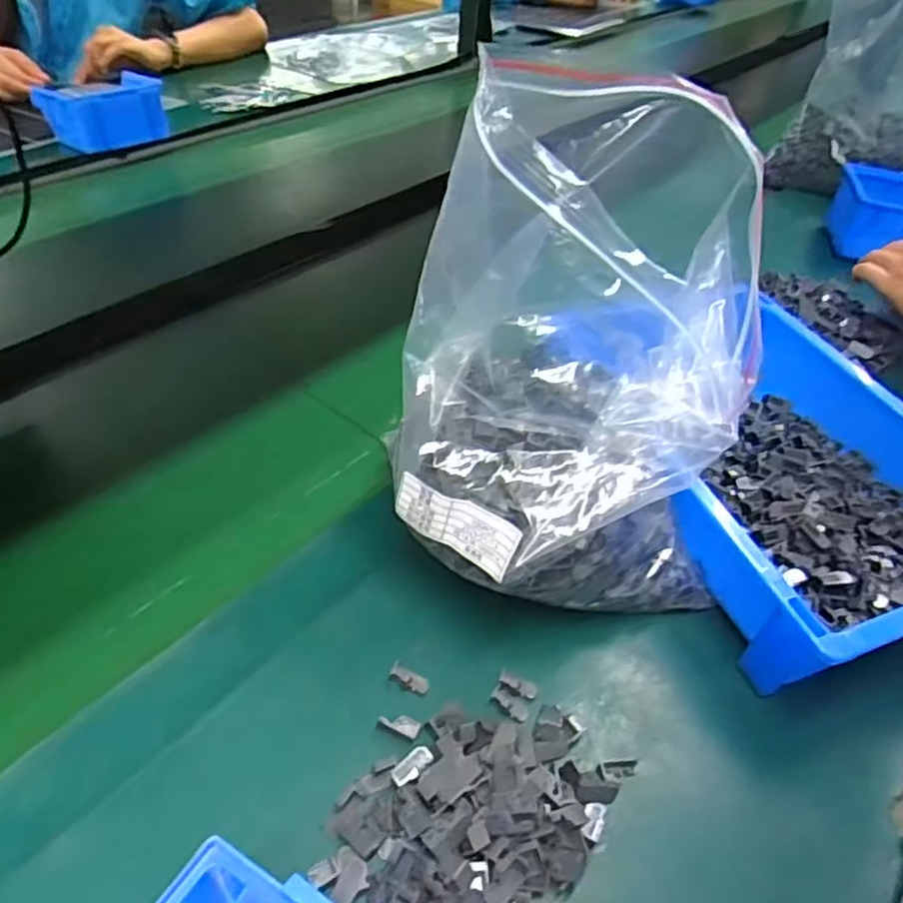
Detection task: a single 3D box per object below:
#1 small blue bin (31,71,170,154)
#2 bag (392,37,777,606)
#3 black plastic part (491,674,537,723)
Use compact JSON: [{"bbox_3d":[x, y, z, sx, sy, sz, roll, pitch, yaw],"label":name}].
[{"bbox_3d":[-0.442,-0.434,0.895,0.104,0.075,0.133,30,48,24],"label":"small blue bin"},{"bbox_3d":[0.067,-0.026,0.366,0.184,0.262,0.138,6,44,-1],"label":"bag"},{"bbox_3d":[0.034,0.134,0.381,0.021,0.009,0.022,20,46,14],"label":"black plastic part"}]

